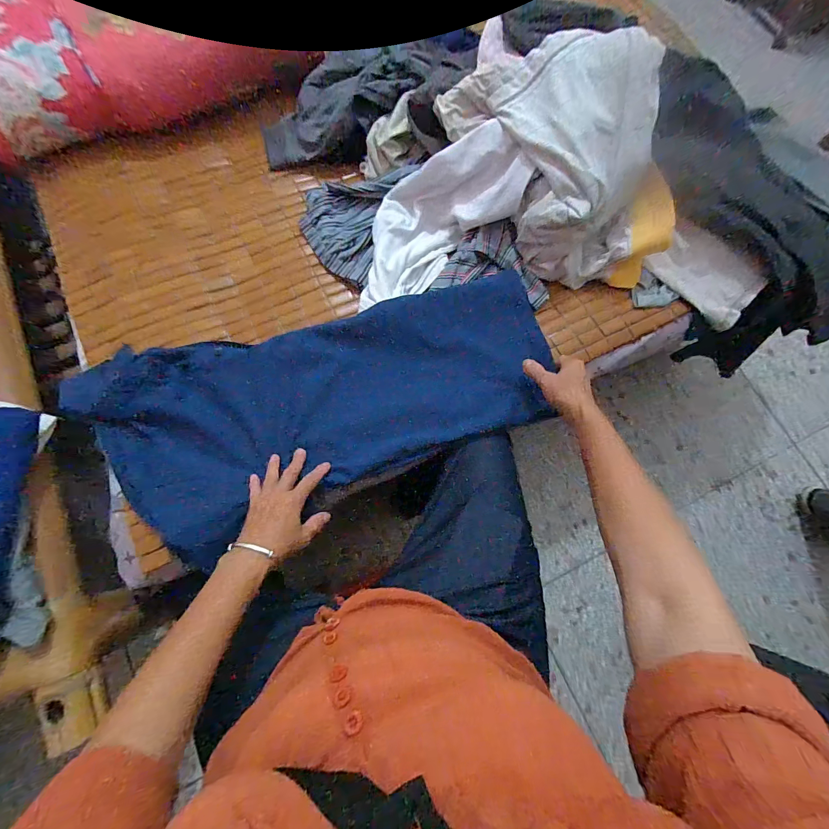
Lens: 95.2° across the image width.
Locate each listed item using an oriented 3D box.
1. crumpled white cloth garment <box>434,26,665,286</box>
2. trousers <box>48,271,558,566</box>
[{"bbox_3d":[0.230,-0.392,0.566,0.239,0.161,0.329,-37,79,-11],"label":"crumpled white cloth garment"},{"bbox_3d":[-0.111,-0.026,0.543,0.645,0.049,0.258,-16,76,-10],"label":"trousers"}]

